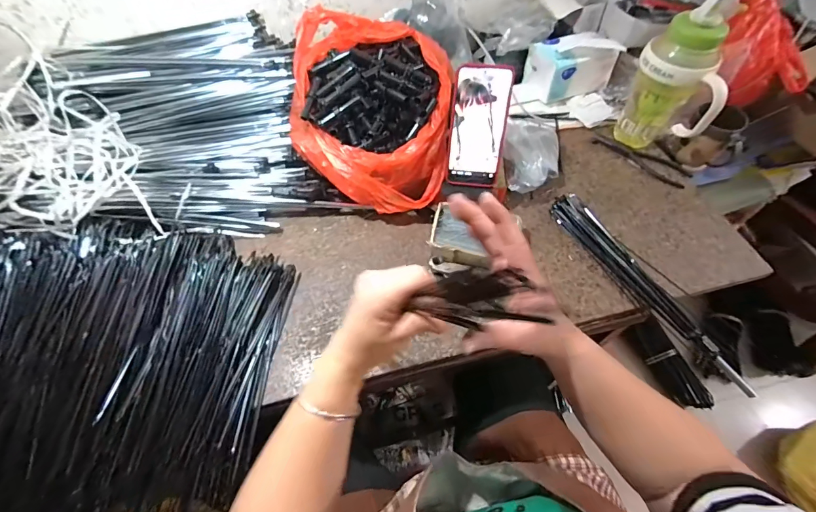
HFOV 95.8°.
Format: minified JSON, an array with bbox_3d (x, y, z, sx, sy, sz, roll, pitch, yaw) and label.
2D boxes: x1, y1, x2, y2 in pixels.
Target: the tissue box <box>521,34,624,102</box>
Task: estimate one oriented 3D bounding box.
[{"bbox_3d":[0.316,-0.375,0.717,0.147,0.091,0.086,-18,59,-9],"label":"tissue box"}]

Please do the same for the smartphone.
[{"bbox_3d":[0.101,-0.181,0.529,0.077,0.164,0.011,7,29,6],"label":"smartphone"}]

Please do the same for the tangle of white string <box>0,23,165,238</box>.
[{"bbox_3d":[-0.578,-0.184,0.535,0.254,0.144,0.401,-33,63,-17],"label":"tangle of white string"}]

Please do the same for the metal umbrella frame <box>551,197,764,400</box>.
[{"bbox_3d":[0.336,0.032,0.526,0.048,0.033,0.334,-28,62,-15],"label":"metal umbrella frame"}]

